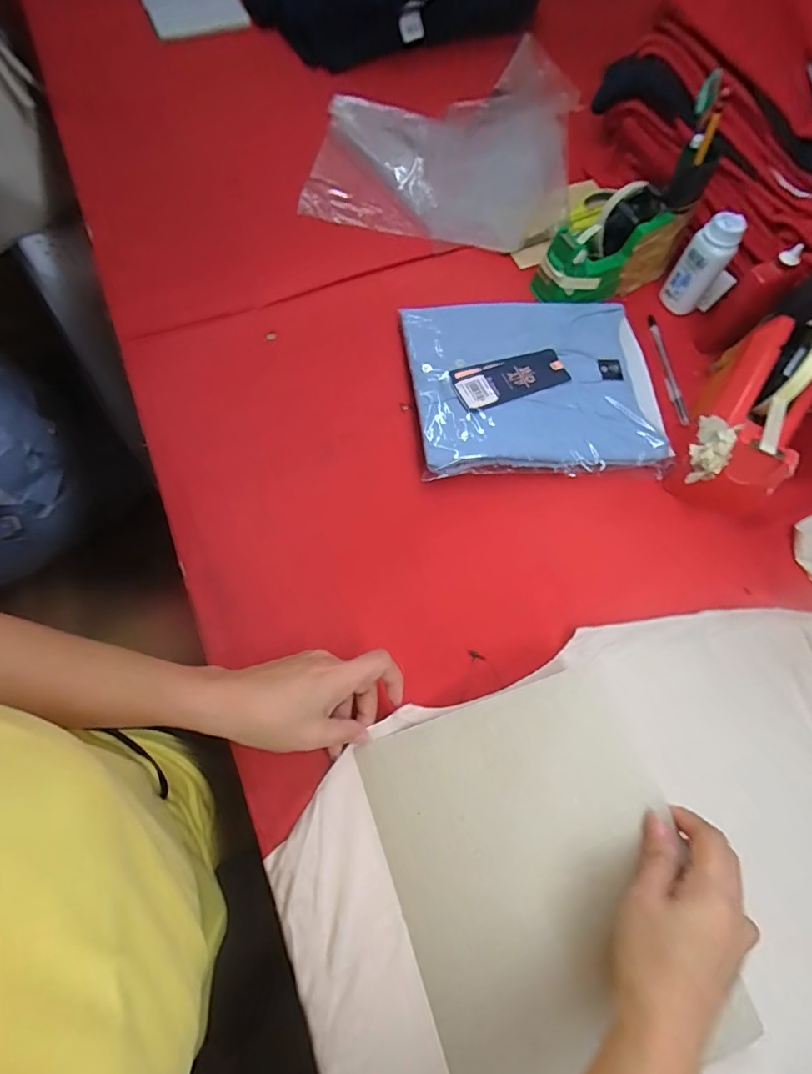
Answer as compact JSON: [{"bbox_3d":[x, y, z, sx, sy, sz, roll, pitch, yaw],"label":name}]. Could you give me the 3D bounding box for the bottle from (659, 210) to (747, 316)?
[{"bbox_3d":[0.324,-0.297,0.542,0.044,0.103,0.034,38,68,8],"label":"bottle"}]

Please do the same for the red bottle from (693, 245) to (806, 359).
[{"bbox_3d":[0.355,-0.242,0.517,0.050,0.112,0.043,42,72,12],"label":"red bottle"}]

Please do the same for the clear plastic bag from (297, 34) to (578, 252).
[{"bbox_3d":[0.053,-0.539,0.655,0.324,0.034,0.387,11,67,-3],"label":"clear plastic bag"}]

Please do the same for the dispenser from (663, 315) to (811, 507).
[{"bbox_3d":[0.332,-0.114,0.464,0.086,0.112,0.179,27,69,7],"label":"dispenser"}]

